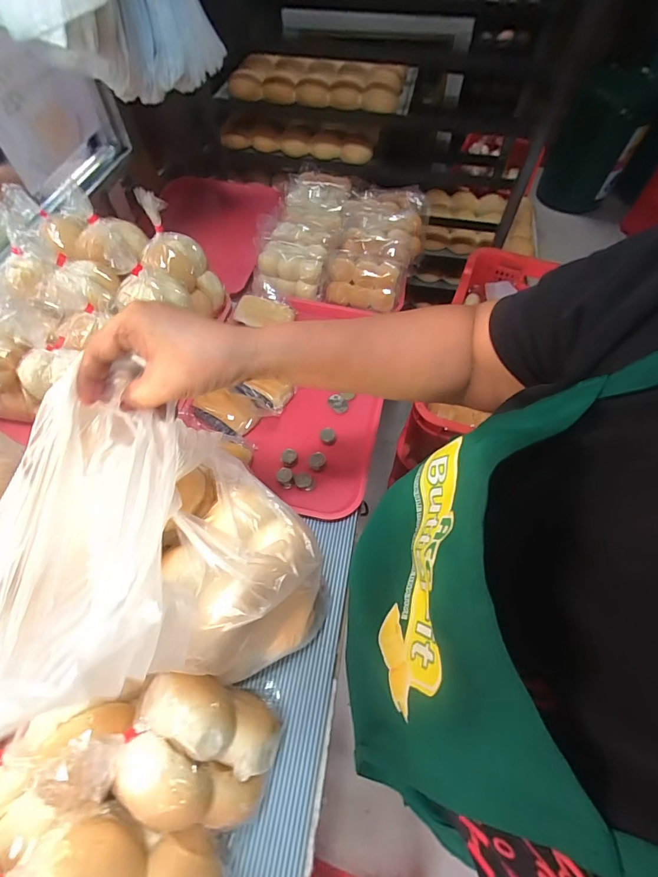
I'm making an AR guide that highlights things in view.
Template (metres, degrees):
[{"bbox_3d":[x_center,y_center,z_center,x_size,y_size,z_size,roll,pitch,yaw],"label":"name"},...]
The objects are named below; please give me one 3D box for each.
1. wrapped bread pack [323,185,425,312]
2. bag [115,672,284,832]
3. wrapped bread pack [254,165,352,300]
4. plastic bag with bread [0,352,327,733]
[{"bbox_3d":[0.100,-0.392,0.795,0.163,0.074,0.308,10,59,6],"label":"wrapped bread pack"},{"bbox_3d":[-0.106,0.280,0.363,0.105,0.134,0.100,11,59,7],"label":"bag"},{"bbox_3d":[-0.046,-0.427,0.810,0.146,0.063,0.364,8,59,5],"label":"wrapped bread pack"},{"bbox_3d":[-0.112,0.080,0.337,0.177,0.223,0.197,-17,60,-10],"label":"plastic bag with bread"}]

